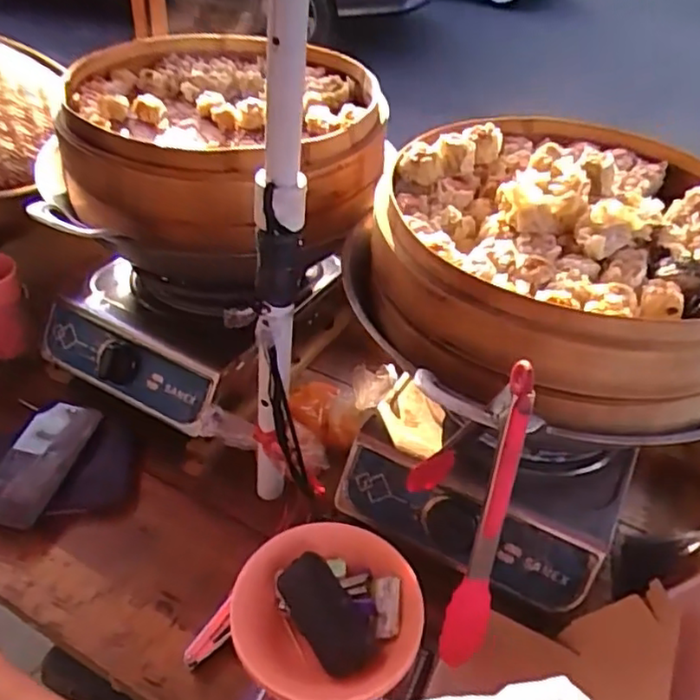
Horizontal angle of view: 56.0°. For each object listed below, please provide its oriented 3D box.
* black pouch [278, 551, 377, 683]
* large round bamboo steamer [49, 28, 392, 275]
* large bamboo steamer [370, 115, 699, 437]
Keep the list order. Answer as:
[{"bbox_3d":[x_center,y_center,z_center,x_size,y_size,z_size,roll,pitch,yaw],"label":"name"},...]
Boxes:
[{"bbox_3d":[-0.022,0.247,0.614,0.053,0.010,0.111,-37,67,-2],"label":"black pouch"},{"bbox_3d":[-0.160,-0.263,0.811,0.377,0.114,0.375,3,41,-3],"label":"large round bamboo steamer"},{"bbox_3d":[0.209,-0.105,0.654,0.378,0.115,0.382,5,40,-1],"label":"large bamboo steamer"}]

